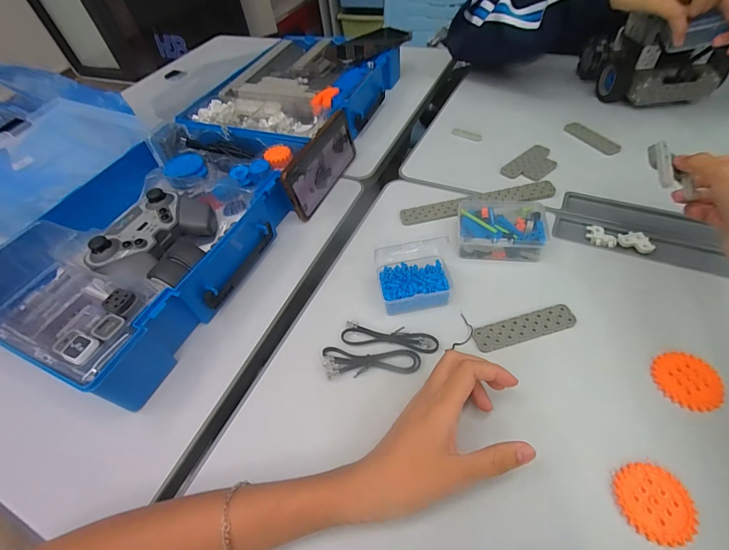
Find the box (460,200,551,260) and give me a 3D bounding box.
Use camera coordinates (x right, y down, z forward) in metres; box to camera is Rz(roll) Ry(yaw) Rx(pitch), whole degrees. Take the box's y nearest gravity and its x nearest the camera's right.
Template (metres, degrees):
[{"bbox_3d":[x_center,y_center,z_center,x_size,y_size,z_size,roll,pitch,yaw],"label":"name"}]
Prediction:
[{"bbox_3d":[0.158,-0.055,0.417,0.093,0.031,0.072,4,52,9],"label":"box"}]

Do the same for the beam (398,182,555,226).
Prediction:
[{"bbox_3d":[0.146,-0.095,0.462,0.197,0.010,0.027,-10,52,-2],"label":"beam"}]

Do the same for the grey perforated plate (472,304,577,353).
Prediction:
[{"bbox_3d":[0.157,0.052,0.353,0.100,0.004,0.027,-15,52,-6],"label":"grey perforated plate"}]

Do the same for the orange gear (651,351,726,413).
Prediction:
[{"bbox_3d":[0.279,0.091,0.309,0.050,0.006,0.049,24,58,23],"label":"orange gear"}]

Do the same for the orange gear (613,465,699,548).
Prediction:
[{"bbox_3d":[0.211,0.165,0.259,0.049,0.006,0.048,-3,52,4],"label":"orange gear"}]

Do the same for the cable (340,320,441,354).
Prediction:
[{"bbox_3d":[0.025,0.063,0.358,0.095,0.005,0.024,7,53,12],"label":"cable"}]

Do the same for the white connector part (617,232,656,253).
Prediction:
[{"bbox_3d":[0.307,-0.038,0.404,0.035,0.007,0.024,25,58,23],"label":"white connector part"}]

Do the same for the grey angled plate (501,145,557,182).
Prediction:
[{"bbox_3d":[0.237,-0.156,0.502,0.087,0.004,0.052,-37,57,-21],"label":"grey angled plate"}]

